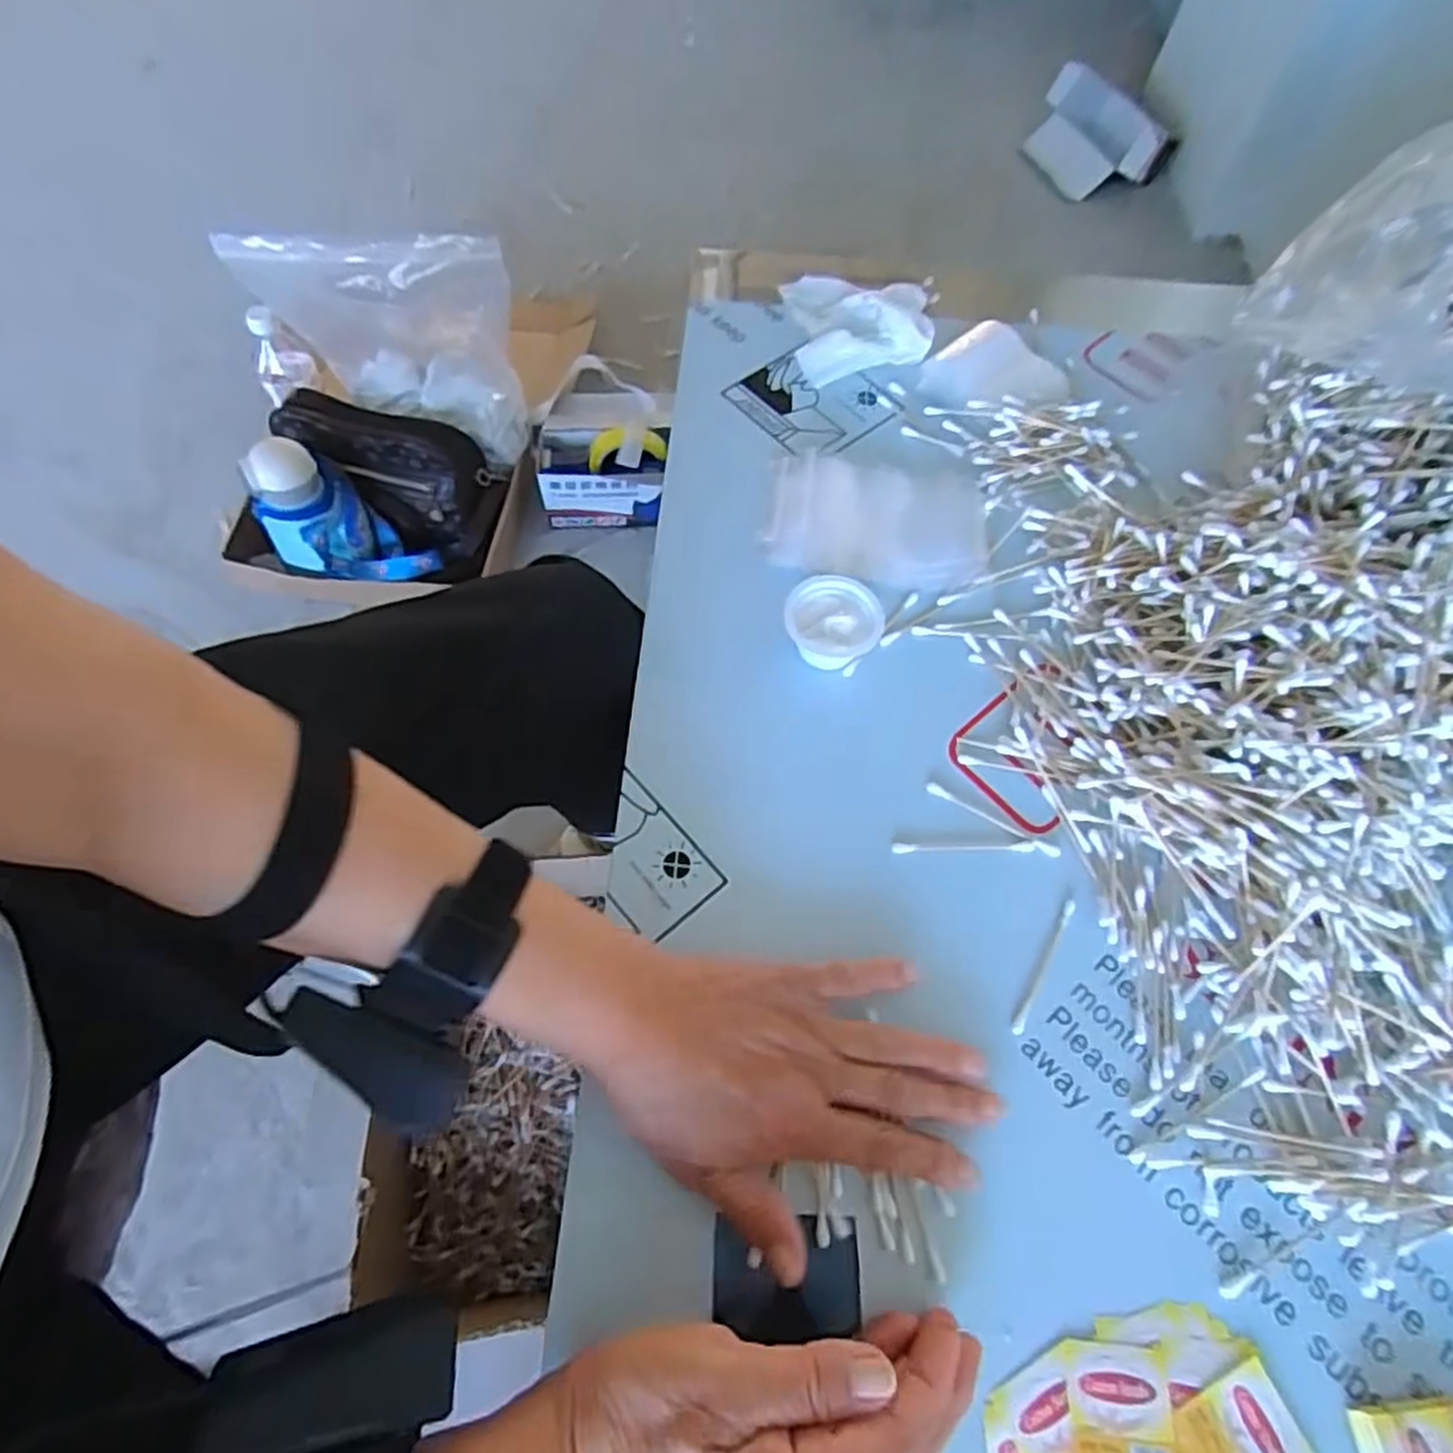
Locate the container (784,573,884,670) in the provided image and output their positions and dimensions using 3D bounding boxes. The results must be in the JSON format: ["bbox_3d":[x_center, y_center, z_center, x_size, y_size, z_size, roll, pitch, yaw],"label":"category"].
[{"bbox_3d":[0.061,-0.060,0.448,0.053,0.025,0.047,7,65,4],"label":"container"}]

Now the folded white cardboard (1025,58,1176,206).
[{"bbox_3d":[0.670,-1.074,1.439,0.162,0.029,0.272,-44,78,25],"label":"folded white cardboard"}]

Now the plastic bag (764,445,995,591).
[{"bbox_3d":[0.093,-0.131,0.491,0.138,0.011,0.093,8,65,4],"label":"plastic bag"}]

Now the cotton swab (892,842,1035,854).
[{"bbox_3d":[0.123,0.062,0.405,0.074,0.004,0.006,-1,65,0],"label":"cotton swab"}]

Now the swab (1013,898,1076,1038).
[{"bbox_3d":[0.155,0.116,0.380,0.005,0.004,0.072,29,69,13],"label":"swab"}]

